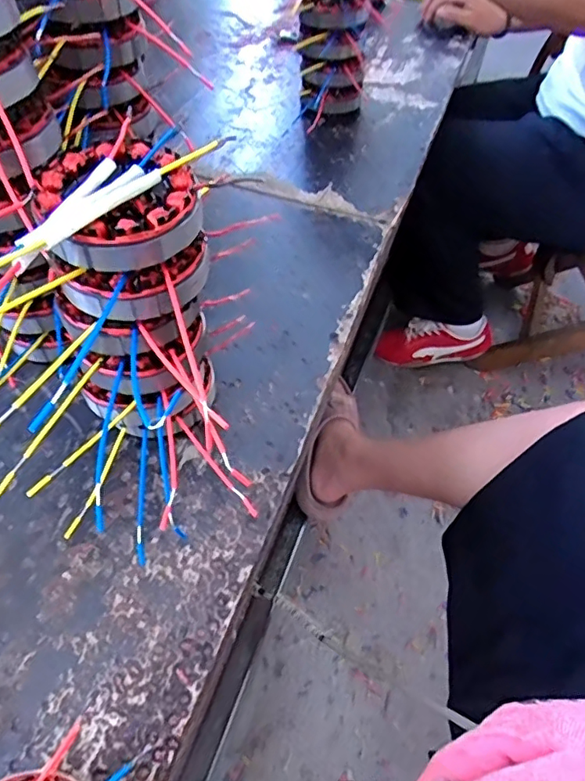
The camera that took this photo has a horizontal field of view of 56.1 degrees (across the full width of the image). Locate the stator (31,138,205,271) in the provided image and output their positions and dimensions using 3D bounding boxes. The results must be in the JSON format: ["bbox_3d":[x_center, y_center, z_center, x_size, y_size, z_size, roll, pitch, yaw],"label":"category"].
[{"bbox_3d":[-0.096,-0.103,0.302,0.085,0.025,0.083,2,52,-3],"label":"stator"}]

